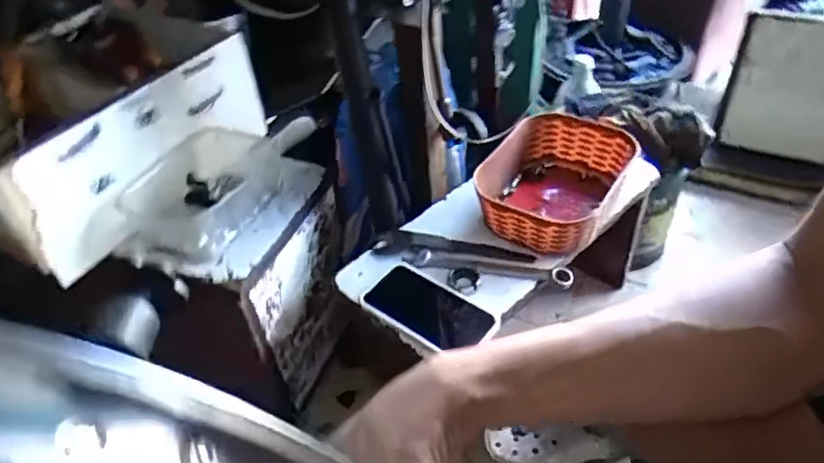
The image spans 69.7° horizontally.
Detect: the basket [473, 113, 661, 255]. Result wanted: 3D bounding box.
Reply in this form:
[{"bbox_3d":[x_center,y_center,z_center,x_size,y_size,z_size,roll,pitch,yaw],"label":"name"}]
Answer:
[{"bbox_3d":[0.189,-0.061,0.783,0.160,0.087,0.230,26,51,31],"label":"basket"}]

